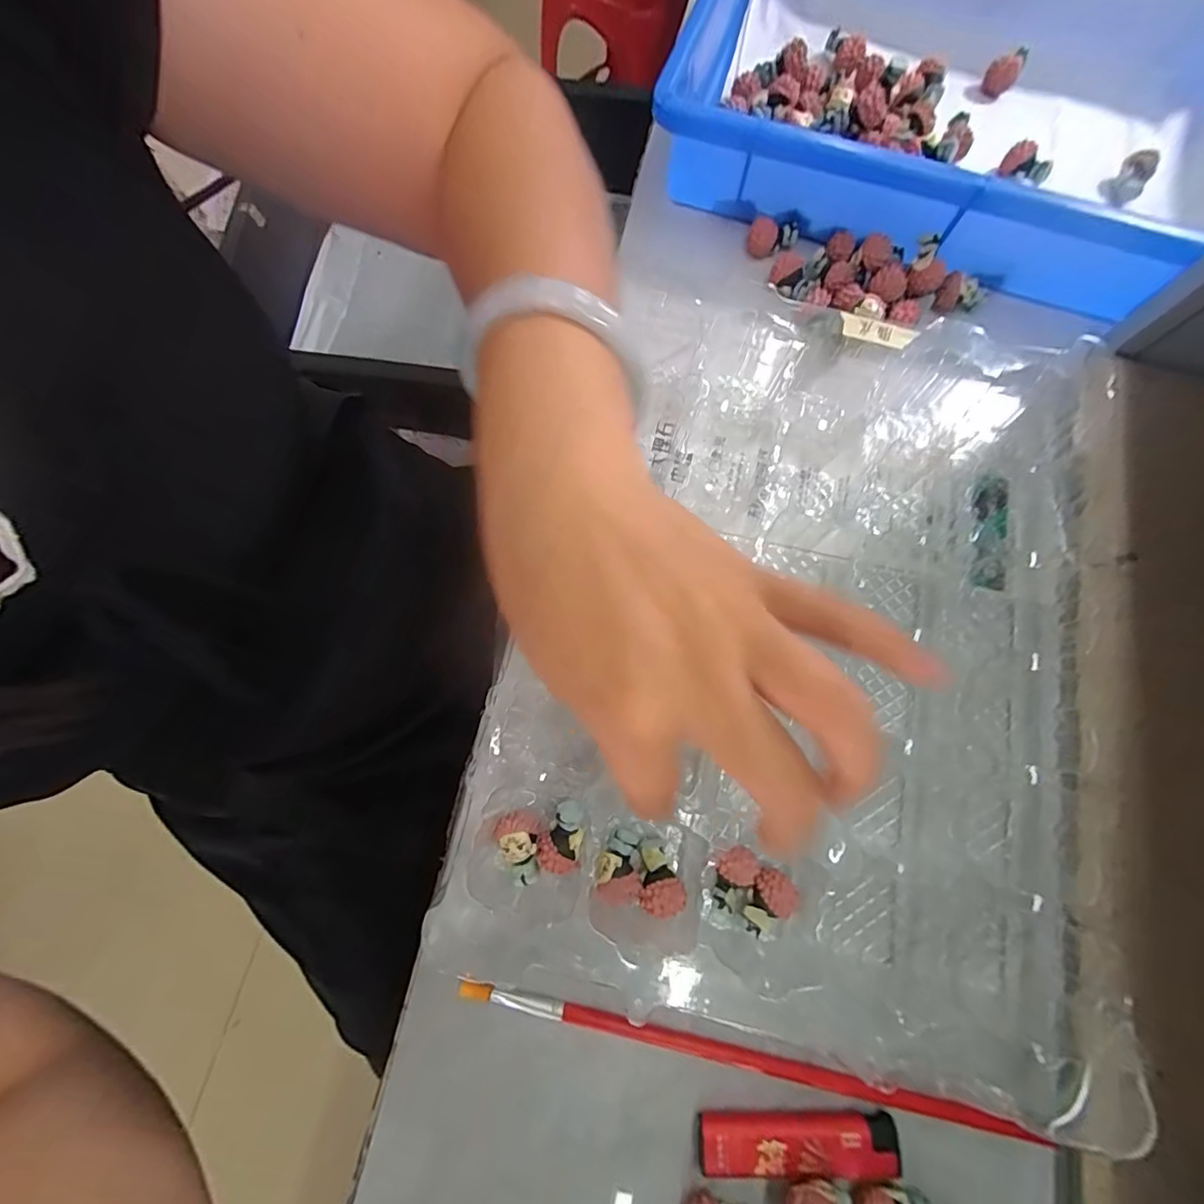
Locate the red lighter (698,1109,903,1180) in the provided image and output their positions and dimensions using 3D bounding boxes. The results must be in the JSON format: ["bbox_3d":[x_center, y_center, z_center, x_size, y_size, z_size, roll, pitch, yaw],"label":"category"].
[{"bbox_3d":[0.078,0.216,0.203,0.077,0.009,0.019,0,76,0],"label":"red lighter"}]

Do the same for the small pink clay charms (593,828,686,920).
[{"bbox_3d":[0.017,0.119,0.225,0.038,0.015,0.029,12,76,3],"label":"small pink clay charms"}]

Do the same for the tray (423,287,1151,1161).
[{"bbox_3d":[0.101,0.006,0.248,0.272,0.035,0.372,13,75,5],"label":"tray"}]

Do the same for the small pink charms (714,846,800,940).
[{"bbox_3d":[0.065,0.126,0.226,0.035,0.017,0.026,35,78,8],"label":"small pink charms"}]

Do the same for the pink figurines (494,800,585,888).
[{"bbox_3d":[-0.025,0.105,0.227,0.037,0.022,0.029,-16,77,-4],"label":"pink figurines"}]

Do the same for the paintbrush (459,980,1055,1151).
[{"bbox_3d":[0.059,0.191,0.211,0.240,0.006,0.008,13,76,3],"label":"paintbrush"}]

